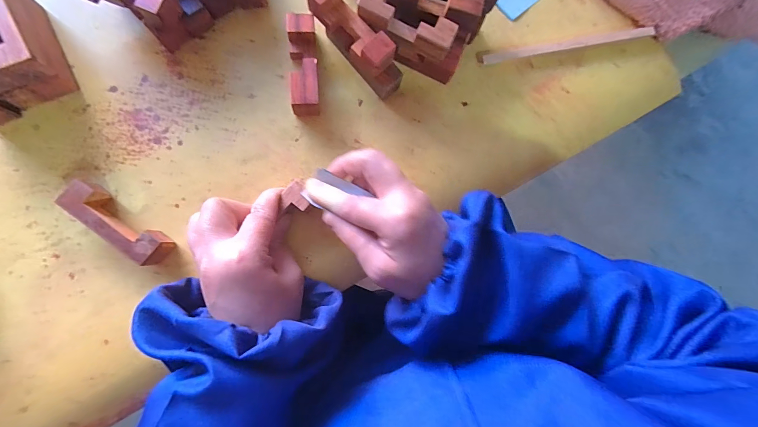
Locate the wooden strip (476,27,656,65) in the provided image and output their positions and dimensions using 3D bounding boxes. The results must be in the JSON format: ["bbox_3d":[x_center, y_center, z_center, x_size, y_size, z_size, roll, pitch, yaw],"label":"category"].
[{"bbox_3d":[0.175,-0.157,0.311,0.173,0.008,0.013,-11,86,-8],"label":"wooden strip"}]

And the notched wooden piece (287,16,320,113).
[{"bbox_3d":[-0.061,-0.118,0.274,0.021,0.024,0.078,-4,85,-8],"label":"notched wooden piece"}]

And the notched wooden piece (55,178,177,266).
[{"bbox_3d":[-0.192,0.008,0.248,0.078,0.025,0.022,37,82,-3],"label":"notched wooden piece"}]

